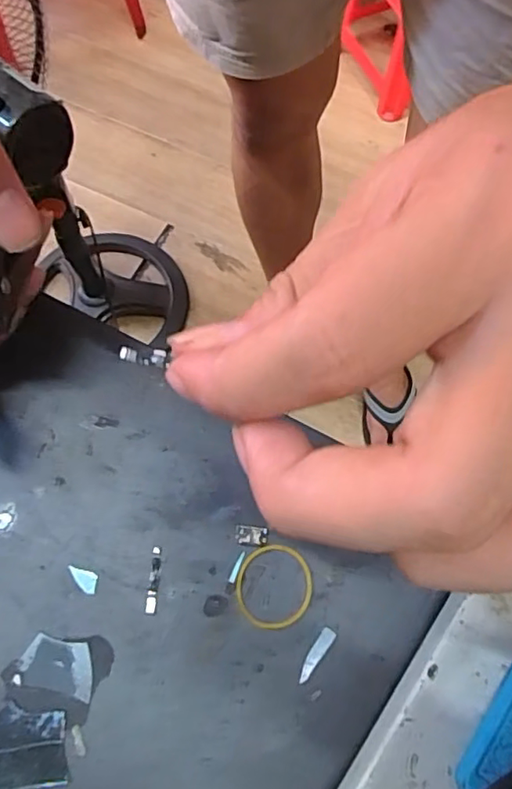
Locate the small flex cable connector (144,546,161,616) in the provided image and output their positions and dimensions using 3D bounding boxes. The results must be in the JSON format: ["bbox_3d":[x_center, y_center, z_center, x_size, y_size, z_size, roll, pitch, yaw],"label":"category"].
[{"bbox_3d":[-0.037,0.068,0.209,0.004,0.004,0.024,3,69,1],"label":"small flex cable connector"}]

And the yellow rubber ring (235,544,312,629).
[{"bbox_3d":[0.007,0.069,0.209,0.027,0.004,0.030,10,69,4],"label":"yellow rubber ring"}]

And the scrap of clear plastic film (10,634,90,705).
[{"bbox_3d":[-0.069,0.094,0.199,0.027,0.004,0.017,12,69,5],"label":"scrap of clear plastic film"}]

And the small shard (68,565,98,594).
[{"bbox_3d":[-0.064,0.068,0.210,0.012,0.004,0.007,14,70,6],"label":"small shard"}]

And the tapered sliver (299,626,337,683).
[{"bbox_3d":[0.021,0.090,0.200,0.005,0.004,0.020,34,73,12],"label":"tapered sliver"}]

